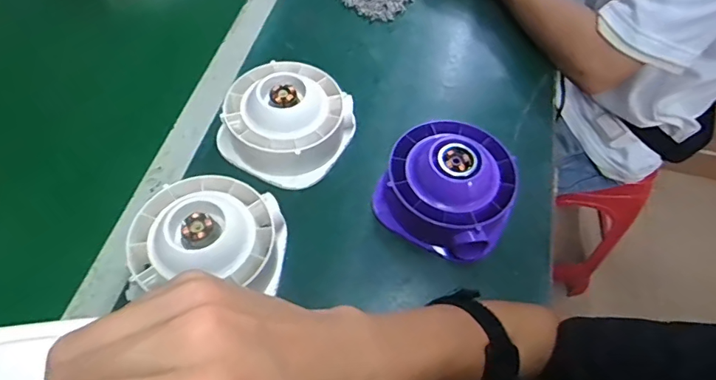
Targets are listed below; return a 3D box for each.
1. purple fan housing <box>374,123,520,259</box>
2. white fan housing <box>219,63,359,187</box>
[{"bbox_3d":[0.096,-0.008,0.495,0.133,0.062,0.126,26,61,13],"label":"purple fan housing"},{"bbox_3d":[-0.080,-0.081,0.534,0.131,0.064,0.128,1,59,-2],"label":"white fan housing"}]

